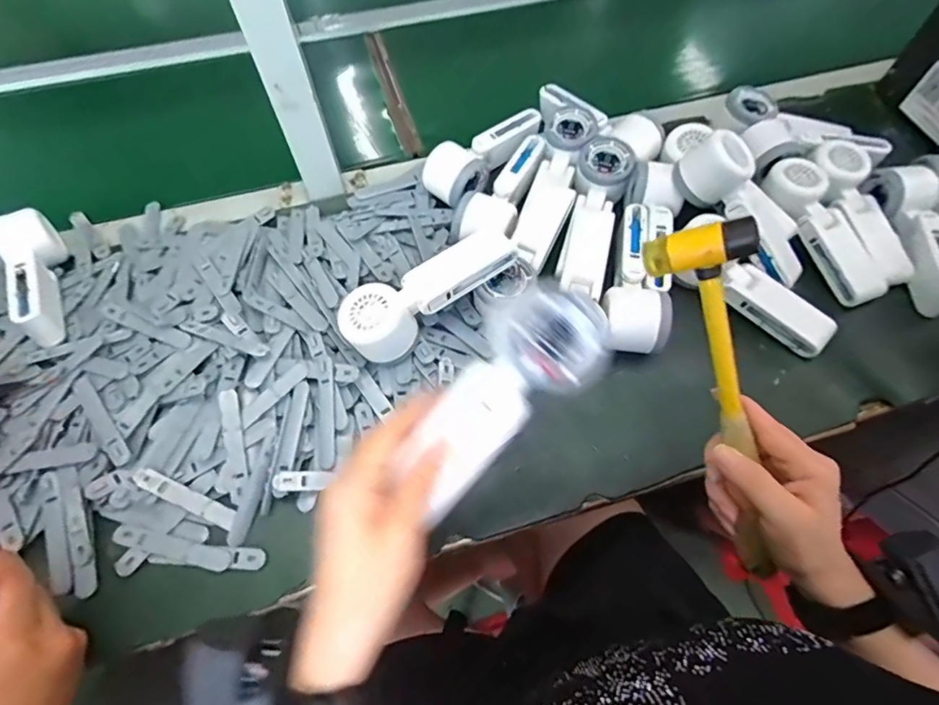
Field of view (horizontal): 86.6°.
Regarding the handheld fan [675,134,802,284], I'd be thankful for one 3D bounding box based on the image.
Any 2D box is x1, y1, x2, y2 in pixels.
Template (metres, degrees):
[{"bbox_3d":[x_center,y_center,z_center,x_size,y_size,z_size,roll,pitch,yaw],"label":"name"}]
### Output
[{"bbox_3d":[0.272,-0.139,0.495,0.058,0.049,0.161,-44,96,-21],"label":"handheld fan"}]

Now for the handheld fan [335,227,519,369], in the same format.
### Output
[{"bbox_3d":[-0.031,-0.062,0.452,0.183,0.042,0.059,-38,67,-18],"label":"handheld fan"}]

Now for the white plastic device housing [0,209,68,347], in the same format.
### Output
[{"bbox_3d":[-0.413,-0.074,0.477,0.062,0.041,0.151,-38,67,-18],"label":"white plastic device housing"}]

